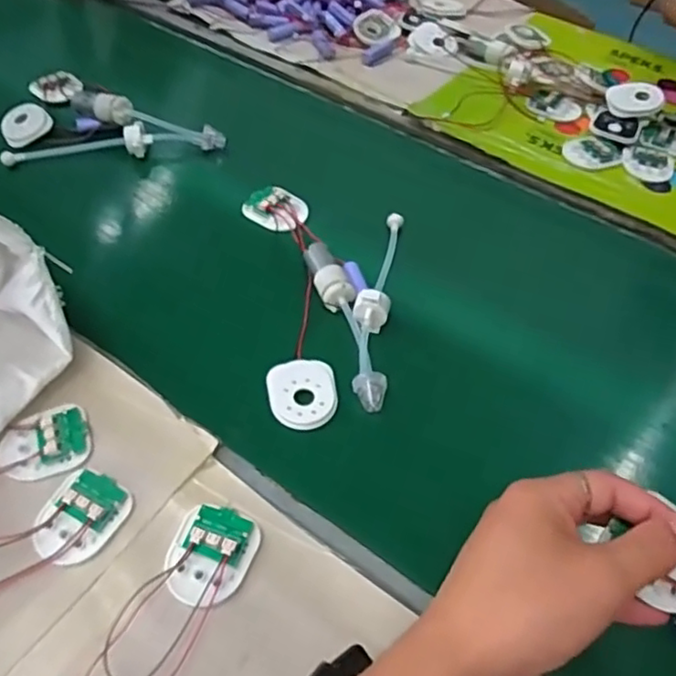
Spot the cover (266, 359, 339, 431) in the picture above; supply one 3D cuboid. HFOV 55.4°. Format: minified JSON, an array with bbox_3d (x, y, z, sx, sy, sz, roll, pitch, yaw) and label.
[{"bbox_3d":[-0.025,0.039,0.464,0.048,0.007,0.057,-5,52,-6],"label":"cover"}]

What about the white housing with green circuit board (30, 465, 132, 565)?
[{"bbox_3d":[-0.156,0.109,0.390,0.046,0.011,0.055,25,55,17],"label":"white housing with green circuit board"}]

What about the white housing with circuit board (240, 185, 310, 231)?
[{"bbox_3d":[-0.058,-0.120,0.592,0.058,0.011,0.046,26,55,17],"label":"white housing with circuit board"}]

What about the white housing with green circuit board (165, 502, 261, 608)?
[{"bbox_3d":[-0.075,0.126,0.376,0.048,0.014,0.055,19,54,12],"label":"white housing with green circuit board"}]

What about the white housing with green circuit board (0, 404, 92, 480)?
[{"bbox_3d":[-0.192,0.067,0.419,0.057,0.008,0.043,-19,55,-16],"label":"white housing with green circuit board"}]

